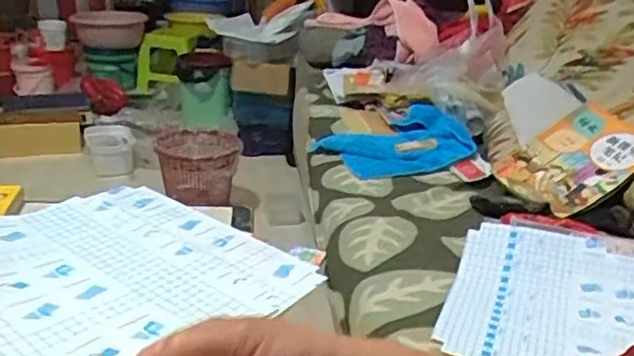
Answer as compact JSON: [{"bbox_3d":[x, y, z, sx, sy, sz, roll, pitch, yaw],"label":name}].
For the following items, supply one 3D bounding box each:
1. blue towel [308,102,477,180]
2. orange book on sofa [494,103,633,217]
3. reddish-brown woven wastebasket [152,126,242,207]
[{"bbox_3d":[0.182,-0.085,1.384,0.305,0.088,0.244,-11,27,-32],"label":"blue towel"},{"bbox_3d":[0.498,-0.043,1.186,0.262,0.032,0.207,-31,40,-8],"label":"orange book on sofa"},{"bbox_3d":[-0.365,-0.036,1.925,0.252,0.235,0.273,-1,23,-11],"label":"reddish-brown woven wastebasket"}]

